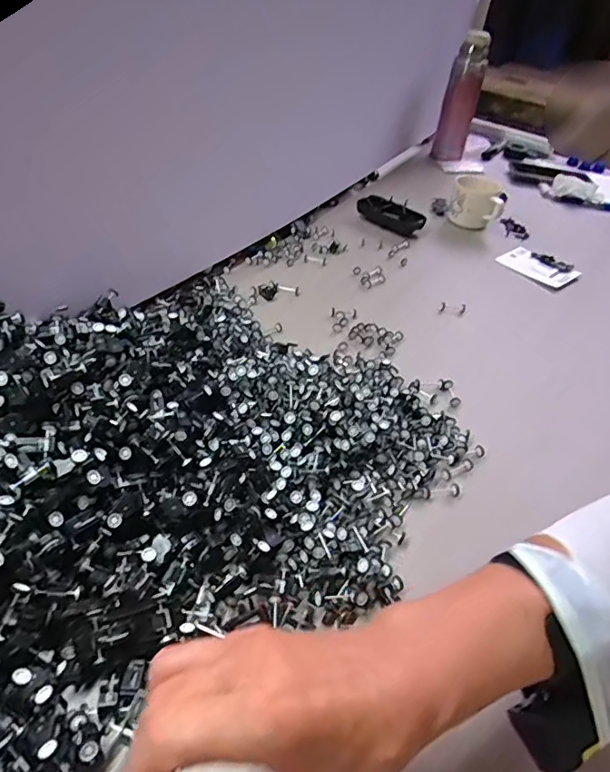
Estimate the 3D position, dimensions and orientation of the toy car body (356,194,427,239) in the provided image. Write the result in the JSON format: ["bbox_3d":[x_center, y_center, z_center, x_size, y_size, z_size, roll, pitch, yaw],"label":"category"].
[{"bbox_3d":[0.136,-0.271,0.830,0.106,0.034,0.053,34,49,27],"label":"toy car body"}]

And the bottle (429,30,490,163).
[{"bbox_3d":[0.301,-0.548,1.017,0.063,0.225,0.073,14,42,8],"label":"bottle"}]

